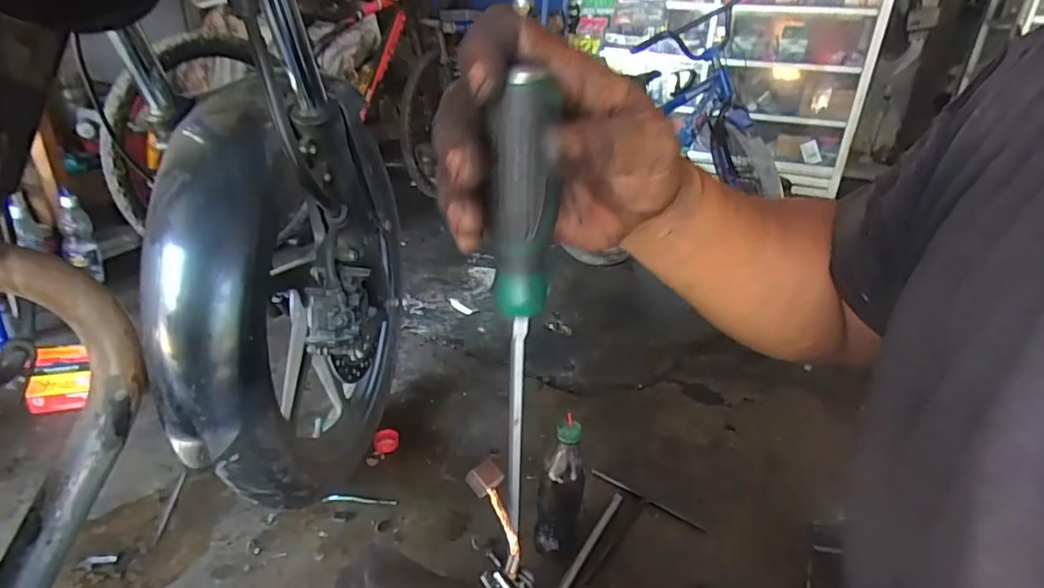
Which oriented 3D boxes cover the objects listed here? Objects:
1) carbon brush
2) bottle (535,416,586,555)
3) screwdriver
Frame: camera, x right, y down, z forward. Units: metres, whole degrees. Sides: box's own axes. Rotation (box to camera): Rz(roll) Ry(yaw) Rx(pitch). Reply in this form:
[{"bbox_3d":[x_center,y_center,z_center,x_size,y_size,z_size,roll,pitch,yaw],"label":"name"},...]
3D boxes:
[{"bbox_3d":[-0.007,0.065,0.163,0.010,0.004,0.032,-9,67,-27],"label":"carbon brush"},{"bbox_3d":[0.050,0.258,0.721,0.053,0.203,0.046,9,25,8],"label":"bottle"},{"bbox_3d":[-0.001,0.028,0.267,0.026,0.247,0.027,2,30,0],"label":"screwdriver"}]

